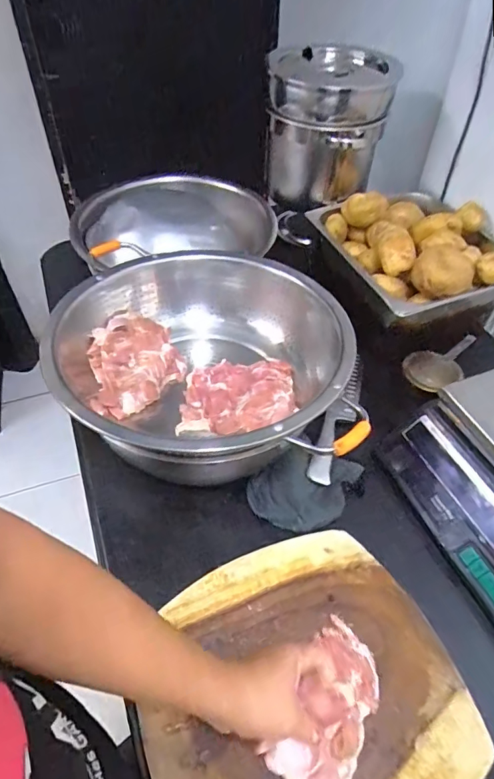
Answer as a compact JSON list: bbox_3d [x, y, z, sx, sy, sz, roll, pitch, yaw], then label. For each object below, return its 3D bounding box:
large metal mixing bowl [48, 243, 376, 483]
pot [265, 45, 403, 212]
[{"bbox_3d":[-0.053,-0.037,0.633,0.423,0.141,0.365,13,48,10],"label":"large metal mixing bowl"},{"bbox_3d":[0.147,-0.492,0.877,0.213,0.220,0.231,1,48,-1],"label":"pot"}]

